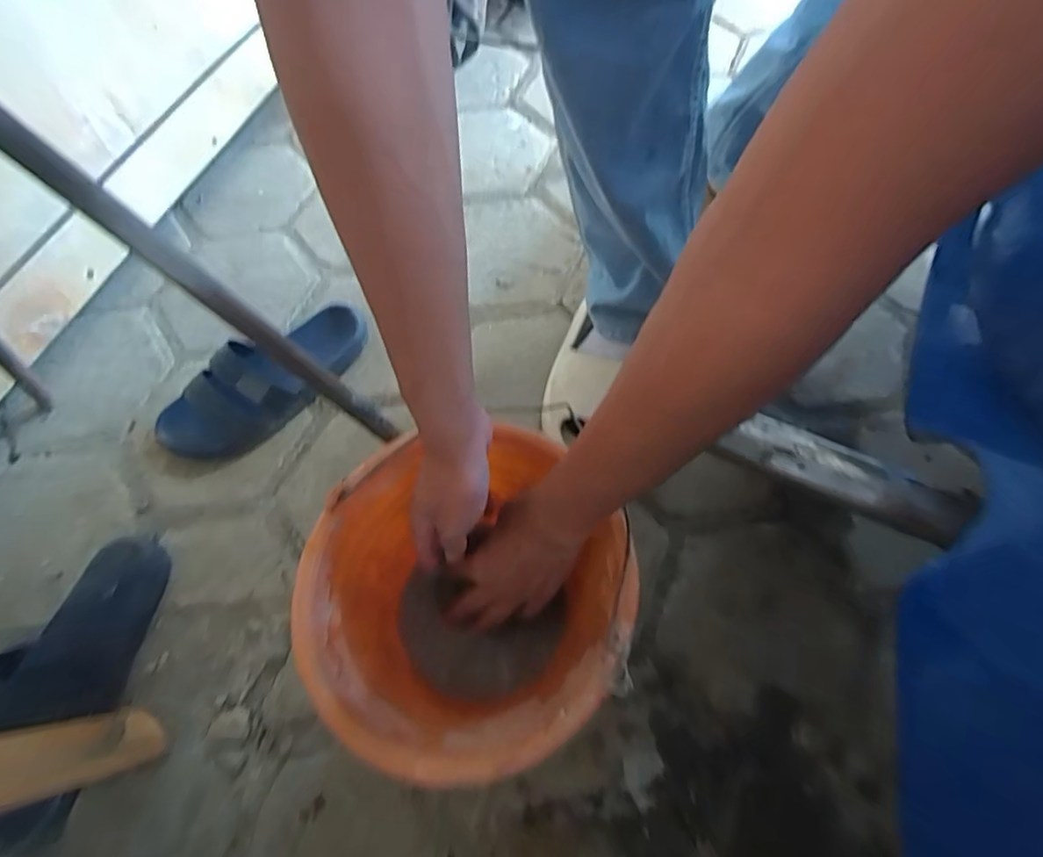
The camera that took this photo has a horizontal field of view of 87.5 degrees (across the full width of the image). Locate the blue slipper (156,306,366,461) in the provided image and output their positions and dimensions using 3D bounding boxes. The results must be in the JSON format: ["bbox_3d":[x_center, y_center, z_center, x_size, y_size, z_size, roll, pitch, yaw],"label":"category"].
[{"bbox_3d":[-0.290,-0.059,0.612,0.245,0.078,0.090,-41,69,-16],"label":"blue slipper"}]

